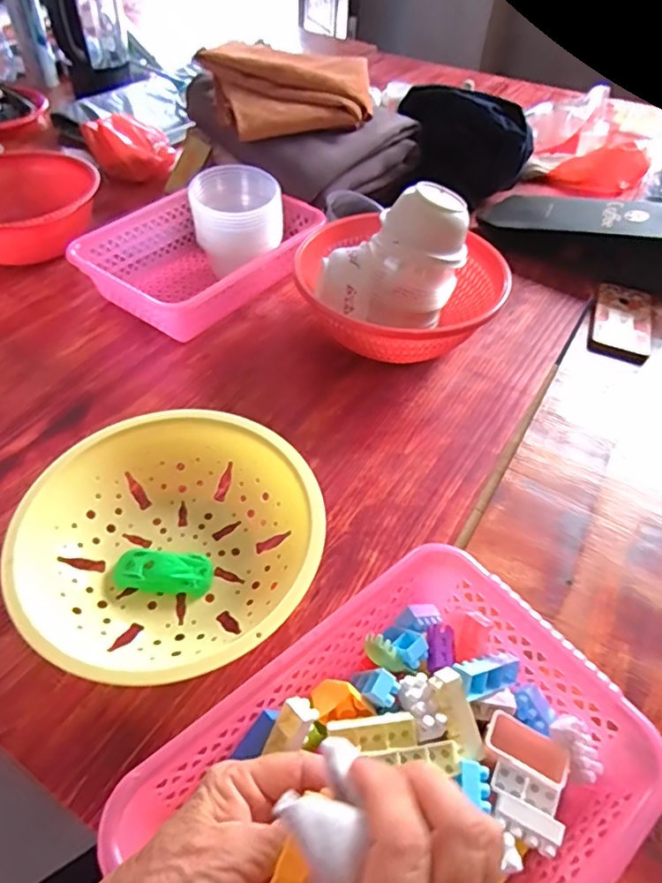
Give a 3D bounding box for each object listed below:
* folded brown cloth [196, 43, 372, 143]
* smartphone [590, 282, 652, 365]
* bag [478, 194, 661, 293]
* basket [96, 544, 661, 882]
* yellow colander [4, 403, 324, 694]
[{"bbox_3d":[-0.055,-0.563,0.870,0.262,0.072,0.209,-14,51,-15],"label":"folded brown cloth"},{"bbox_3d":[0.409,-0.170,0.769,0.079,0.013,0.159,22,51,14],"label":"smartphone"},{"bbox_3d":[0.421,-0.310,0.836,0.385,0.092,0.135,21,51,14],"label":"bag"},{"bbox_3d":[0.048,0.227,0.360,0.293,0.079,0.219,-30,57,-26],"label":"basket"},{"bbox_3d":[-0.139,0.088,0.480,0.233,0.064,0.246,2,49,-2],"label":"yellow colander"}]

